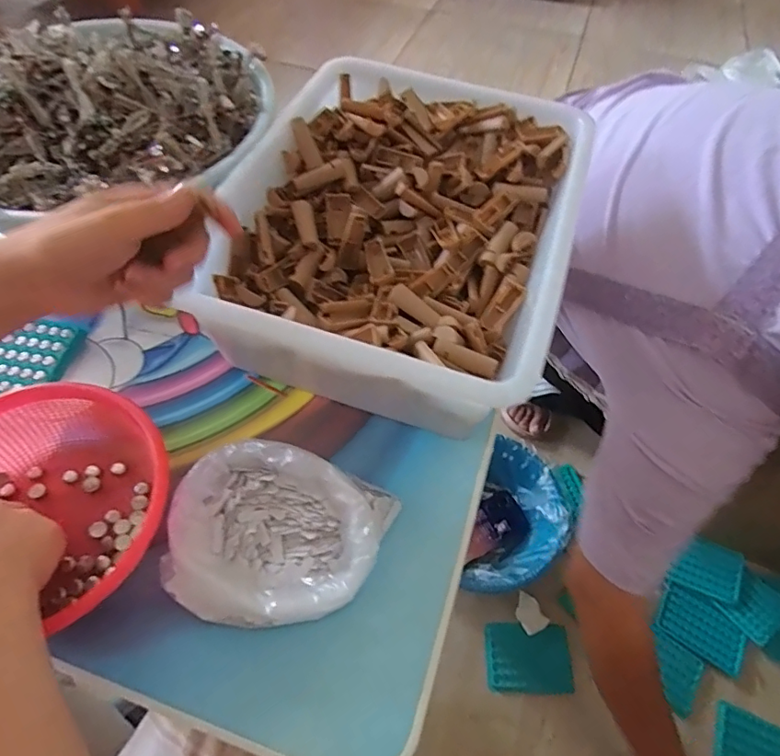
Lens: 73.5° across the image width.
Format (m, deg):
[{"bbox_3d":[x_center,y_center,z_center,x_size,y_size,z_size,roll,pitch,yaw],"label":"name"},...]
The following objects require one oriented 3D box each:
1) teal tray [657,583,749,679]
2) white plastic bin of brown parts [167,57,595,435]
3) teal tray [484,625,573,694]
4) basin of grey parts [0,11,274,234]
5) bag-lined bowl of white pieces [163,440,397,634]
[{"bbox_3d":[0.506,0.405,0.847,0.129,0.010,0.085,33,62,18],"label":"teal tray"},{"bbox_3d":[0.013,-0.137,0.488,0.278,0.101,0.349,16,58,8],"label":"white plastic bin of brown parts"},{"bbox_3d":[0.215,0.437,0.815,0.125,0.018,0.094,2,57,-1],"label":"teal tray"},{"bbox_3d":[-0.273,-0.263,0.479,0.318,0.060,0.306,-11,58,-9],"label":"basin of grey parts"},{"bbox_3d":[-0.081,0.111,0.367,0.144,0.036,0.119,14,57,7],"label":"bag-lined bowl of white pieces"}]

